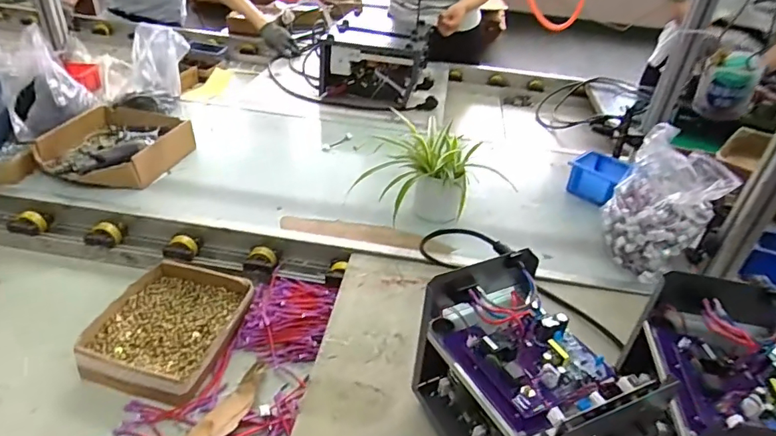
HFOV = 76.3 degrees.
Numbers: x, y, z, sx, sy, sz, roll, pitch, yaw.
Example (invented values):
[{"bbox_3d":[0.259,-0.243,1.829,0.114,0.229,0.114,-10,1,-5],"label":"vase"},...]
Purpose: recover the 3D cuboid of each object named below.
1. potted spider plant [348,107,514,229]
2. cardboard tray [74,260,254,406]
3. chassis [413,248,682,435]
[{"bbox_3d":[0.069,-0.097,0.938,0.186,0.203,0.211,27,40,26],"label":"potted spider plant"},{"bbox_3d":[-0.337,0.165,0.775,0.197,0.055,0.227,11,35,6],"label":"cardboard tray"},{"bbox_3d":[0.136,0.187,0.547,0.179,0.188,0.258,-17,41,-29],"label":"chassis"}]

